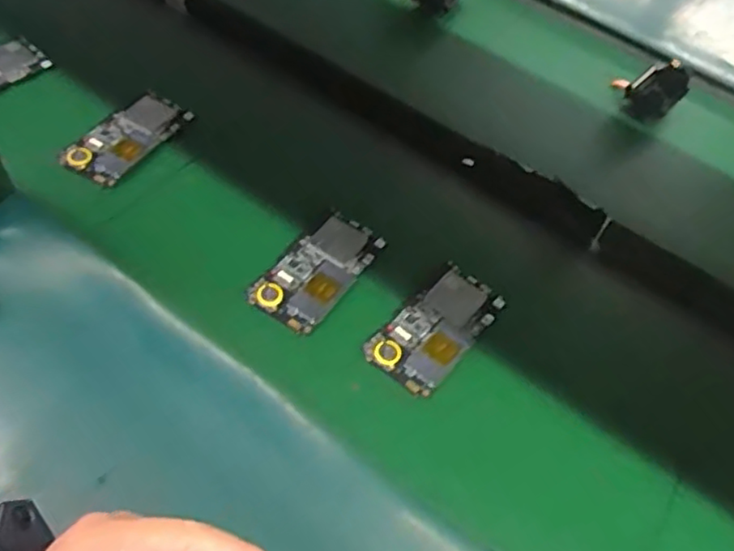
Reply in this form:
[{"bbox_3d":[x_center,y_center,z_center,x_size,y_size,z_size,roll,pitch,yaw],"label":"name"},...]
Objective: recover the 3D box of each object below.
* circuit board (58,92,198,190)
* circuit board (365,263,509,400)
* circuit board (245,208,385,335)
[{"bbox_3d":[-0.230,-0.135,0.616,0.059,0.012,0.121,29,58,14],"label":"circuit board"},{"bbox_3d":[0.059,0.042,0.528,0.062,0.004,0.122,36,58,17],"label":"circuit board"},{"bbox_3d":[-0.040,-0.005,0.547,0.062,0.011,0.121,33,59,17],"label":"circuit board"}]

